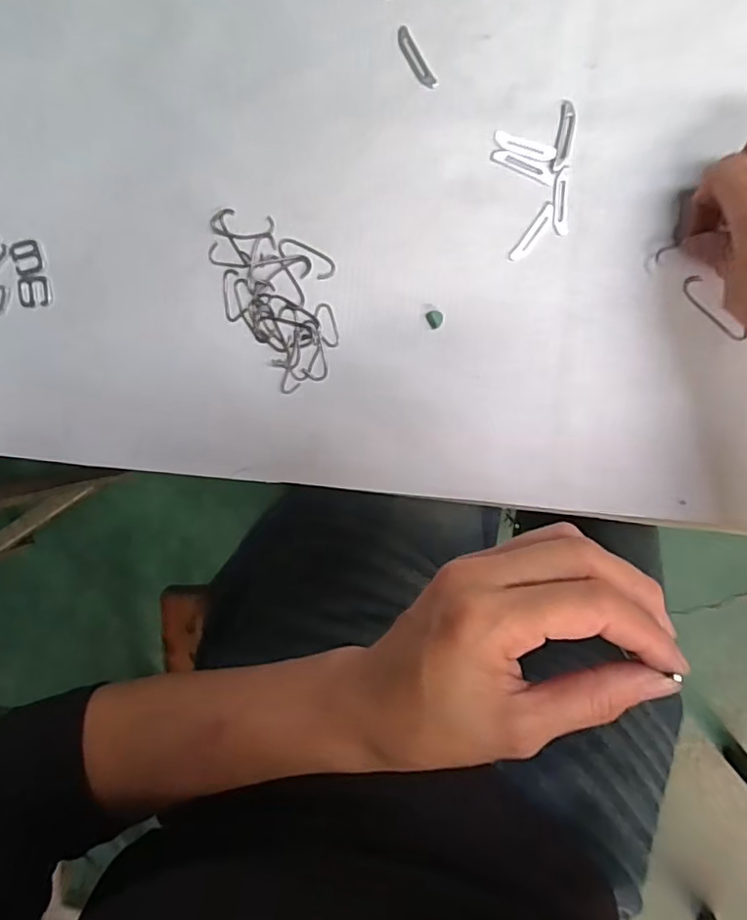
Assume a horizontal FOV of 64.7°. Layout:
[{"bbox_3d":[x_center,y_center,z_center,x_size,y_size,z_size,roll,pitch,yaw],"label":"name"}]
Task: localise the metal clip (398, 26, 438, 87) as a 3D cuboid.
[{"bbox_3d":[0.021,-0.210,0.307,0.008,0.004,0.034,-30,95,7],"label":"metal clip"}]

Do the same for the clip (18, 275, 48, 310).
[{"bbox_3d":[-0.193,-0.095,0.334,0.016,0.004,0.017,0,97,4],"label":"clip"}]

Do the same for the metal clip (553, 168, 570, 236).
[{"bbox_3d":[0.100,-0.137,0.312,0.007,0.004,0.032,0,97,4],"label":"metal clip"}]

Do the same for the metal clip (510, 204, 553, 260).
[{"bbox_3d":[0.086,-0.122,0.315,0.006,0.004,0.033,37,98,-2],"label":"metal clip"}]

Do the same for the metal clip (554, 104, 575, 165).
[{"bbox_3d":[0.100,-0.170,0.308,0.007,0.004,0.029,7,98,3],"label":"metal clip"}]

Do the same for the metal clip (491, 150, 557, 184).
[{"bbox_3d":[0.080,-0.156,0.310,0.035,0.004,0.009,21,98,1],"label":"metal clip"}]

